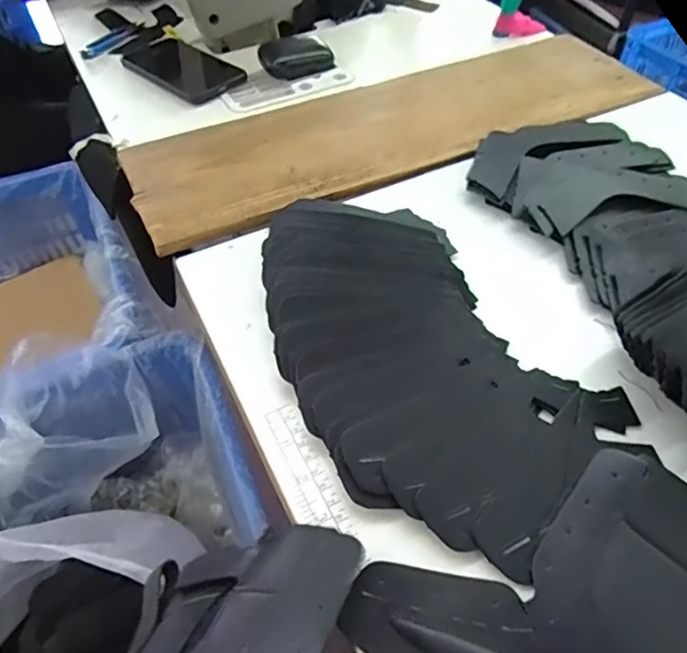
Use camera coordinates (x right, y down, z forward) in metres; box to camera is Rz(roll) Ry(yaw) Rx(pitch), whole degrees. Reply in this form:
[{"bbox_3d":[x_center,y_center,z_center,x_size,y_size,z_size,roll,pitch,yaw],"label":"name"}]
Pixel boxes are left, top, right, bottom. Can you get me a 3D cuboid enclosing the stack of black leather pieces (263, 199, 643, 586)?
[{"bbox_3d":[0.042,0.006,0.367,0.171,0.033,0.279,-27,55,-20],"label":"stack of black leather pieces"}]

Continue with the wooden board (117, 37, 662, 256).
[{"bbox_3d":[0.056,-0.207,0.550,0.520,0.021,0.158,-24,54,-18],"label":"wooden board"}]

